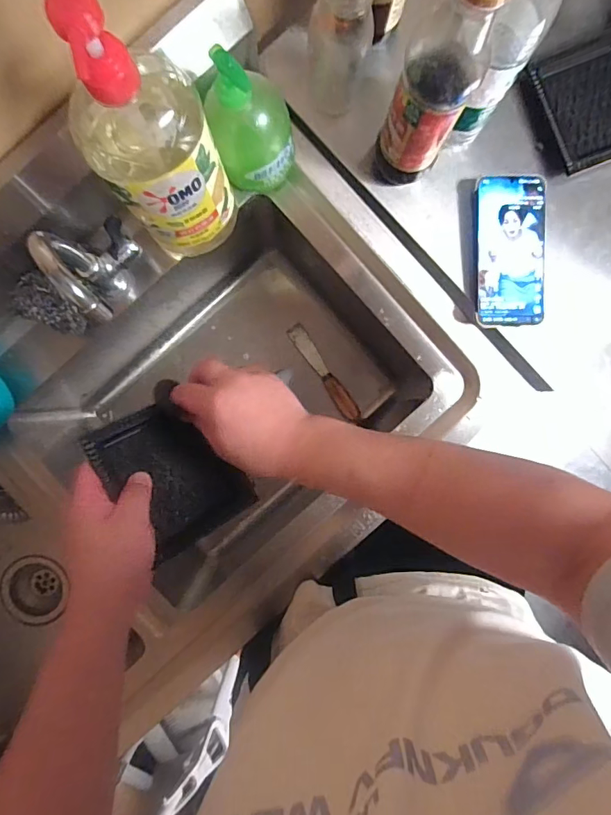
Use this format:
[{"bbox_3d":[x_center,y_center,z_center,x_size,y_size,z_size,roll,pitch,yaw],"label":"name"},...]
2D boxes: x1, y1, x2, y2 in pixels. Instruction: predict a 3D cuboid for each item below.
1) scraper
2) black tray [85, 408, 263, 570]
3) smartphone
[{"bbox_3d":[0.034,-0.052,0.730,0.027,0.014,0.188,-34,92,0],"label":"scraper"},{"bbox_3d":[-0.127,0.064,0.438,0.109,0.011,0.137,-35,95,-34],"label":"black tray"},{"bbox_3d":[0.230,-0.174,0.503,0.077,0.008,0.162,-1,91,-1],"label":"smartphone"}]

